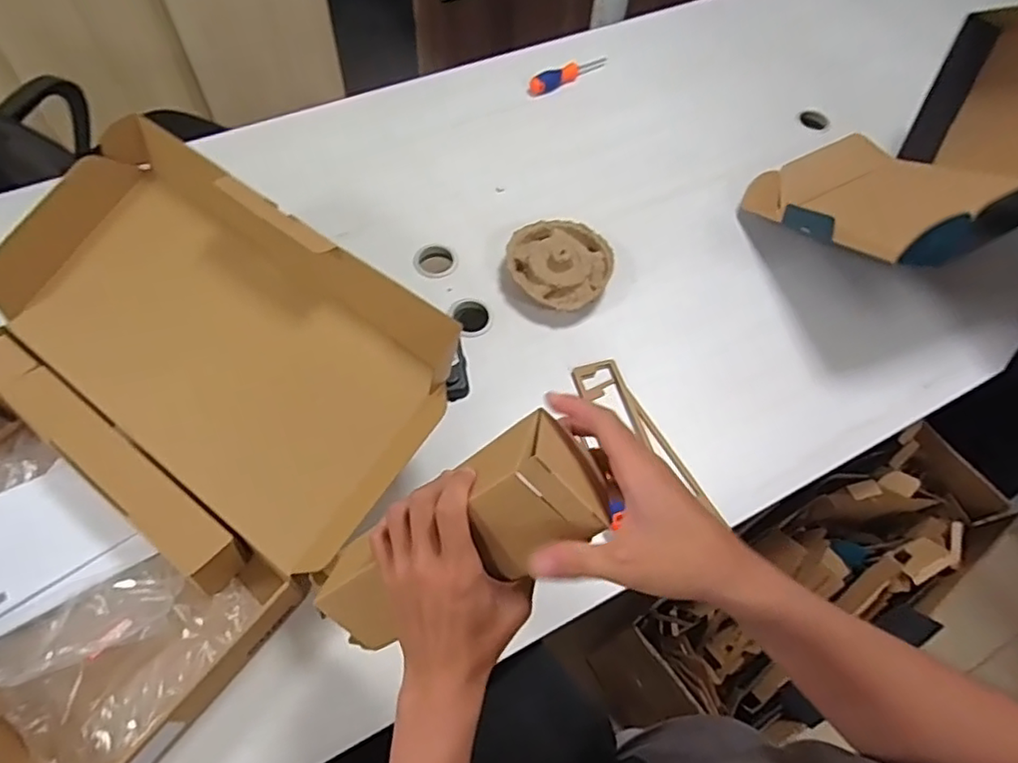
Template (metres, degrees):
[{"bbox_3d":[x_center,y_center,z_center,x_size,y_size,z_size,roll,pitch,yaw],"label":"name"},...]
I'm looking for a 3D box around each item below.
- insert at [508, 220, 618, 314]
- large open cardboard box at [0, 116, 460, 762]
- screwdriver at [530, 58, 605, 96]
[{"bbox_3d":[0.076,-0.184,0.967,0.156,0.054,0.161,2,60,-3],"label":"insert"},{"bbox_3d":[-0.440,0.056,0.713,0.542,0.220,0.578,34,64,15],"label":"large open cardboard box"},{"bbox_3d":[0.116,-0.607,1.216,0.174,0.028,0.036,-28,66,-18],"label":"screwdriver"}]

